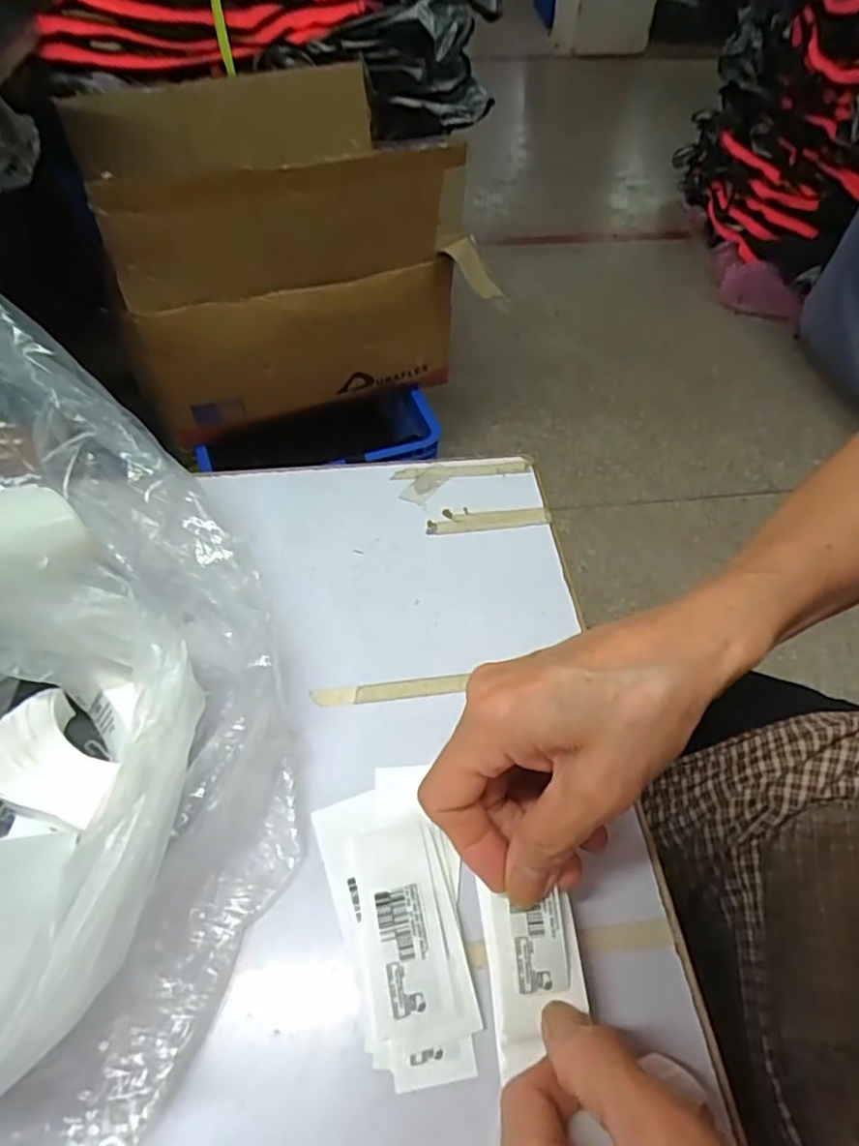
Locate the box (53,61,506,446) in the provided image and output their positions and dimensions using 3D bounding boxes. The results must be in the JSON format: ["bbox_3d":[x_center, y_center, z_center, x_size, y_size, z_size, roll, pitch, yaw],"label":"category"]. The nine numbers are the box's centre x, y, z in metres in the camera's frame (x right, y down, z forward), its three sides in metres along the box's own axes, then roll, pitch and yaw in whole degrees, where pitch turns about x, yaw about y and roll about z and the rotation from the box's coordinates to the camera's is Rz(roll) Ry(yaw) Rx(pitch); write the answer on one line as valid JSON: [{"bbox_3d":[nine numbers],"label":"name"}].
[{"bbox_3d":[-0.249,-0.547,1.057,0.560,0.389,0.419,-14,56,-11],"label":"box"}]

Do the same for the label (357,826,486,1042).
[{"bbox_3d":[-0.007,0.139,0.250,0.036,0.007,0.076,-11,53,-7],"label":"label"}]

